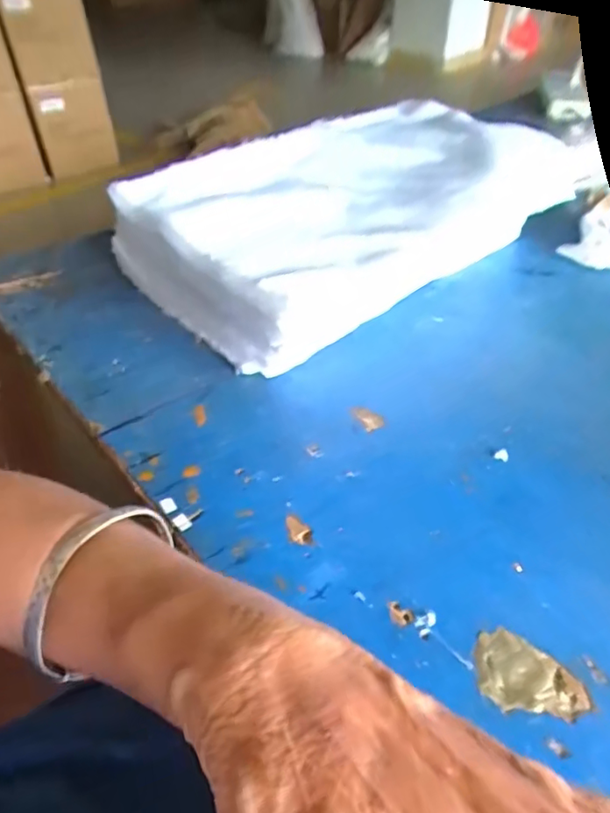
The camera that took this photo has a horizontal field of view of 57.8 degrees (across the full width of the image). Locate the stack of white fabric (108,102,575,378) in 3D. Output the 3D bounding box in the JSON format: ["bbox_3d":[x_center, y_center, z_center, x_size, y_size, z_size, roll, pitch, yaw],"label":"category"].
[{"bbox_3d":[0.033,-0.189,0.567,0.366,0.129,0.250,-30,50,-27],"label":"stack of white fabric"}]

